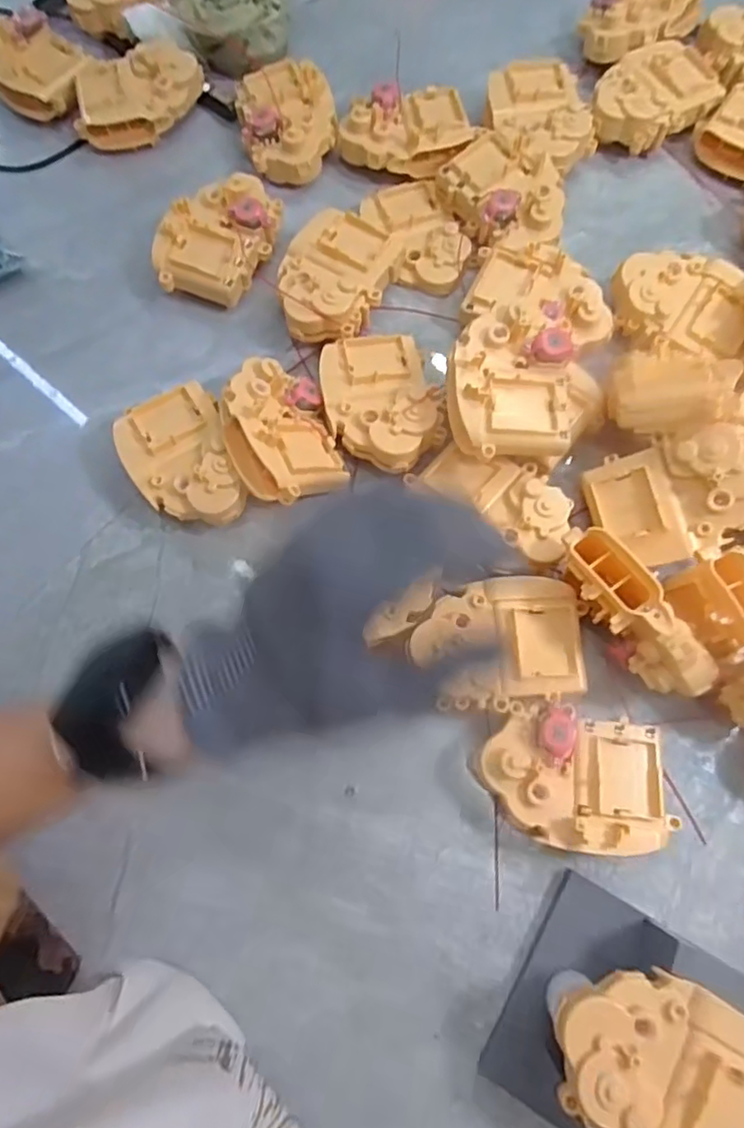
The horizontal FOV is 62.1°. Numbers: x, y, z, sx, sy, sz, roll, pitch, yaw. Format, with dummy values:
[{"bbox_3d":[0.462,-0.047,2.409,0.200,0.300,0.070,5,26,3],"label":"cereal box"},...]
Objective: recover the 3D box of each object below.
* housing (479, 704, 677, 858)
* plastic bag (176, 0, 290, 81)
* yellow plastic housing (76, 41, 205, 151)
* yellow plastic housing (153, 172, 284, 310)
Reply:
[{"bbox_3d":[0.109,0.116,0.340,0.100,0.039,0.074,0,73,2],"label":"housing"},{"bbox_3d":[-0.111,-0.445,0.502,0.087,0.050,0.087,-11,73,-2],"label":"plastic bag"},{"bbox_3d":[-0.184,-0.372,0.494,0.099,0.037,0.067,-11,73,-2],"label":"yellow plastic housing"},{"bbox_3d":[-0.110,-0.234,0.451,0.068,0.039,0.101,25,75,9],"label":"yellow plastic housing"}]

